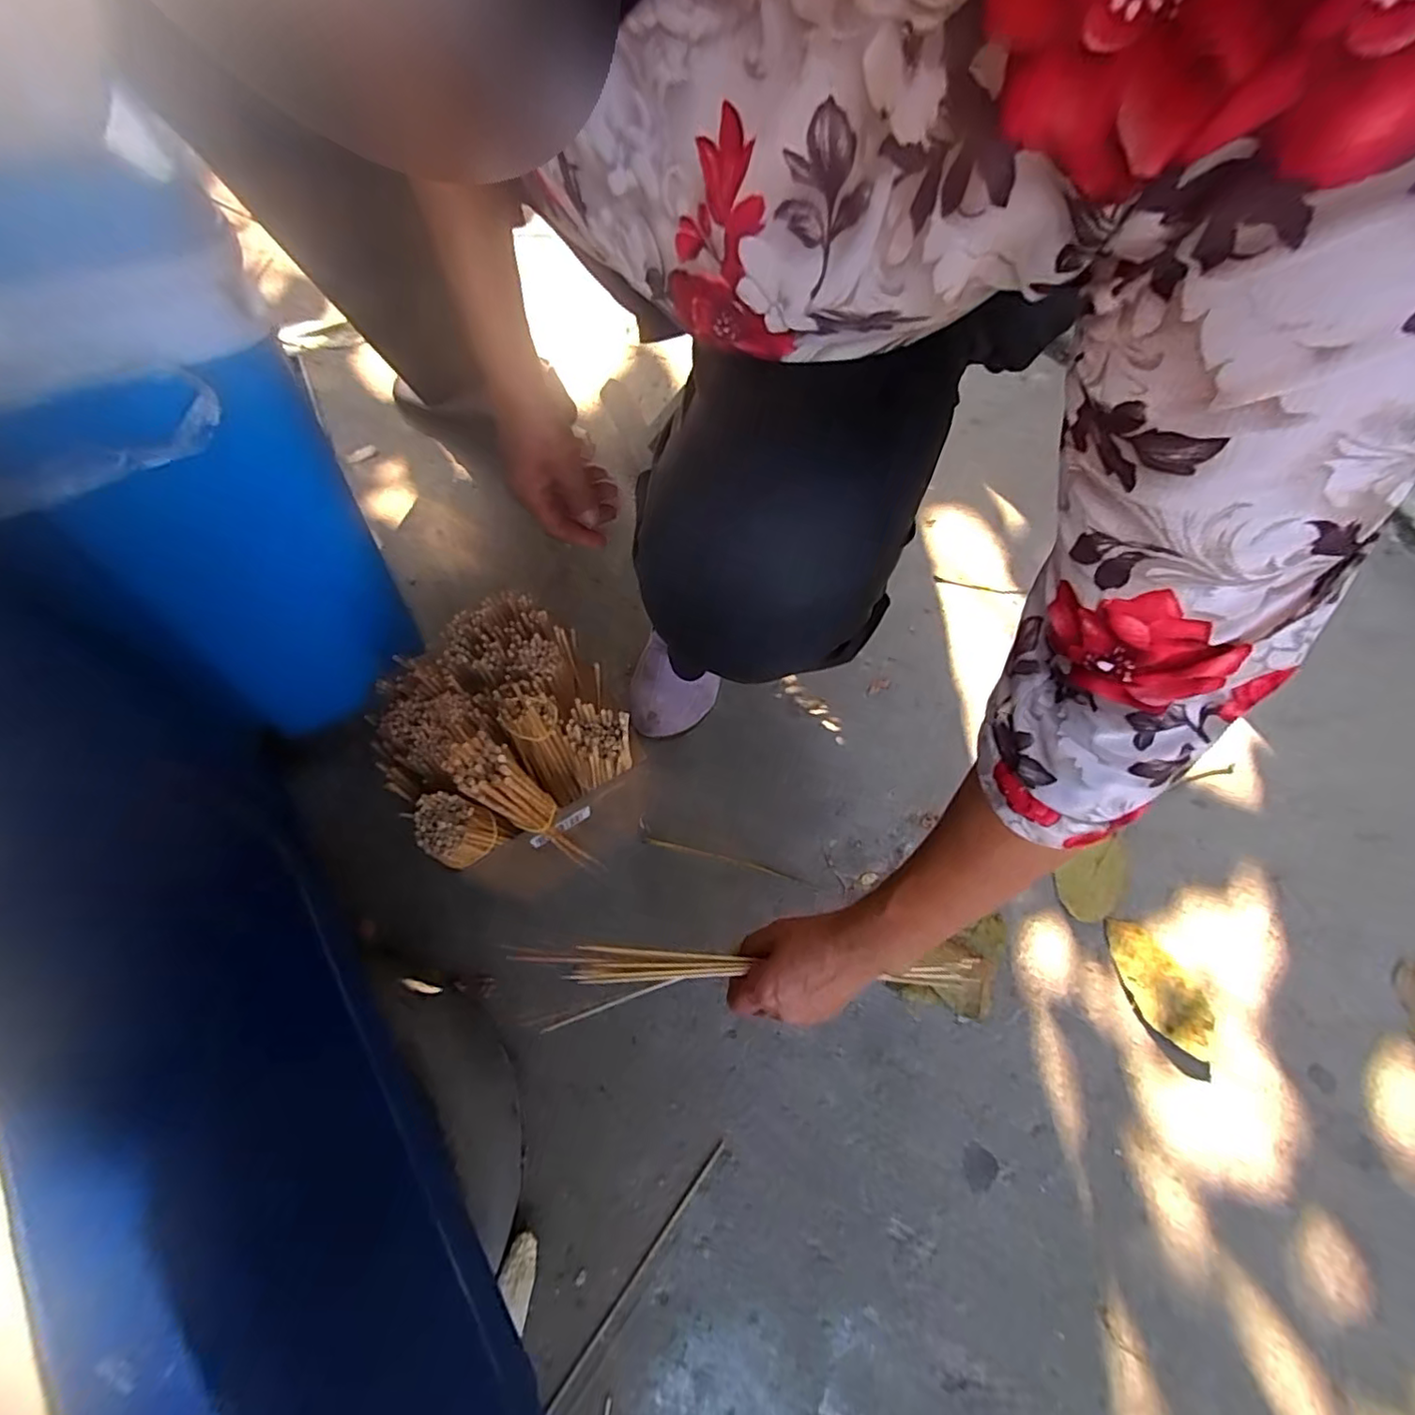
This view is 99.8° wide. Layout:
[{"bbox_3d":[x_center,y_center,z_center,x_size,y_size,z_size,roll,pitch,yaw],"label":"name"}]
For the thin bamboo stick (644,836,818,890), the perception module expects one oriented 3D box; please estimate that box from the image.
[{"bbox_3d":[0.024,0.161,0.624,0.185,0.007,0.009,16,65,0],"label":"thin bamboo stick"}]

